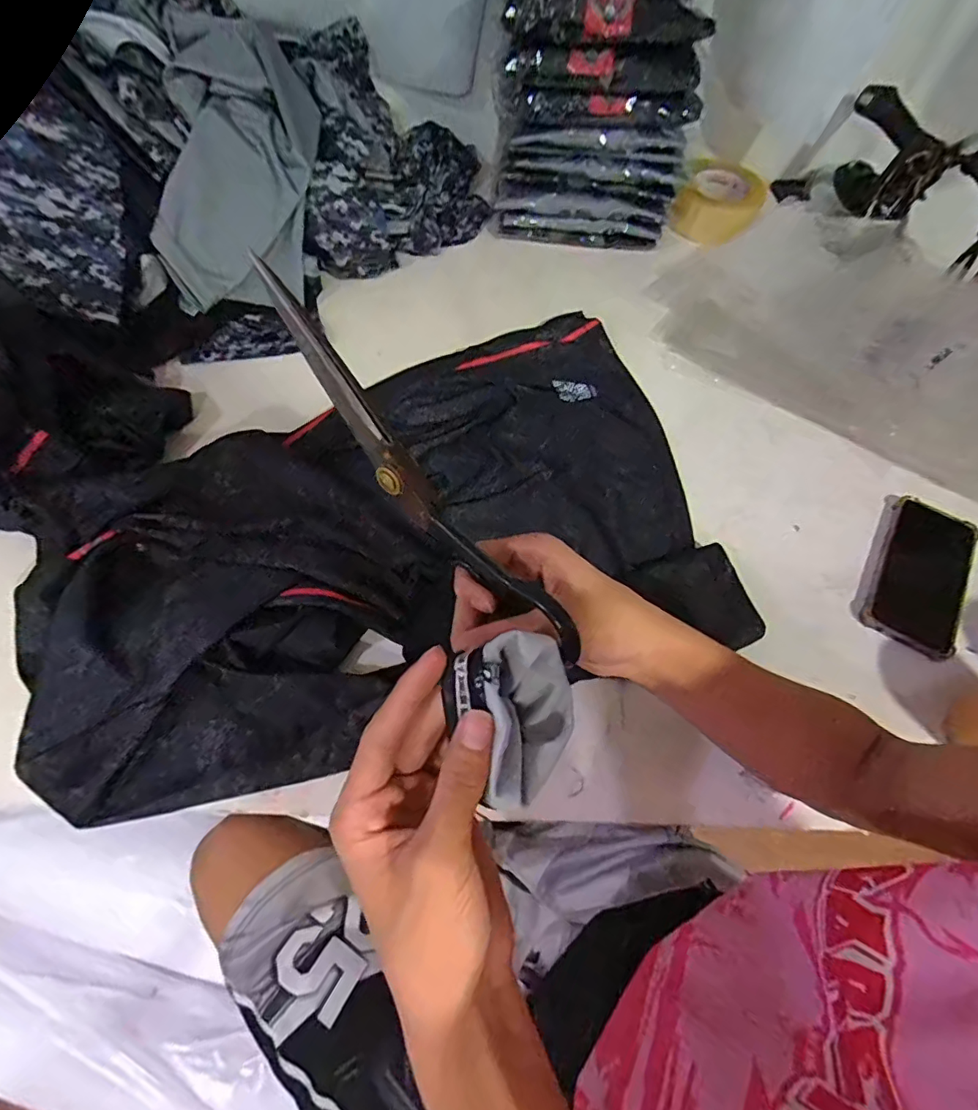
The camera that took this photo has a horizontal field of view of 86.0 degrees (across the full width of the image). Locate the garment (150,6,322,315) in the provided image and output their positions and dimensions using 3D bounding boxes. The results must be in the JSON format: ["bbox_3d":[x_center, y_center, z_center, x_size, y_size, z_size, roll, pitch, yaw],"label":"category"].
[{"bbox_3d":[-0.285,-0.434,0.606,0.153,0.050,0.295,9,96,-17],"label":"garment"}]

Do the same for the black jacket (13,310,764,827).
[{"bbox_3d":[-0.090,-0.053,0.506,0.625,0.048,0.437,-14,65,-10],"label":"black jacket"}]

